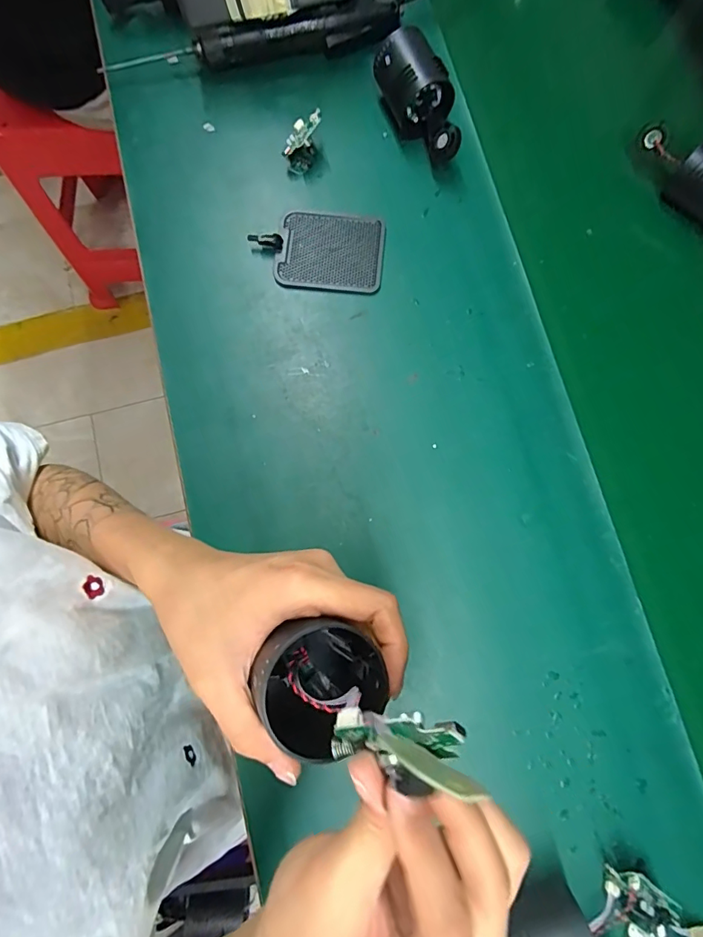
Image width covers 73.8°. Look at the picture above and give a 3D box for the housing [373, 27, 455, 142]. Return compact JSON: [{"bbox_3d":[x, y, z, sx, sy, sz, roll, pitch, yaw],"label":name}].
[{"bbox_3d":[0.058,-0.359,0.438,0.052,0.053,0.066,-25,81,-5],"label":"housing"}]

